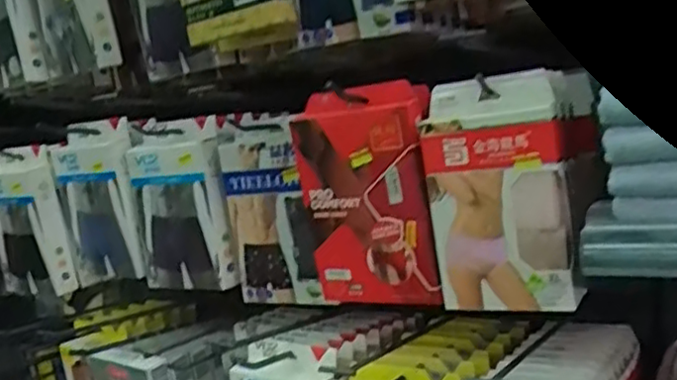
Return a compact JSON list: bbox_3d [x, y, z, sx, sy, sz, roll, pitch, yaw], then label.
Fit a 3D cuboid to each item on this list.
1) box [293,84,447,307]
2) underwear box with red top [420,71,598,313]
[{"bbox_3d":[0.026,0.008,0.638,0.134,0.205,0.038,-3,5,35],"label":"box"},{"bbox_3d":[0.144,0.004,0.568,0.130,0.193,0.050,-4,4,20],"label":"underwear box with red top"}]

